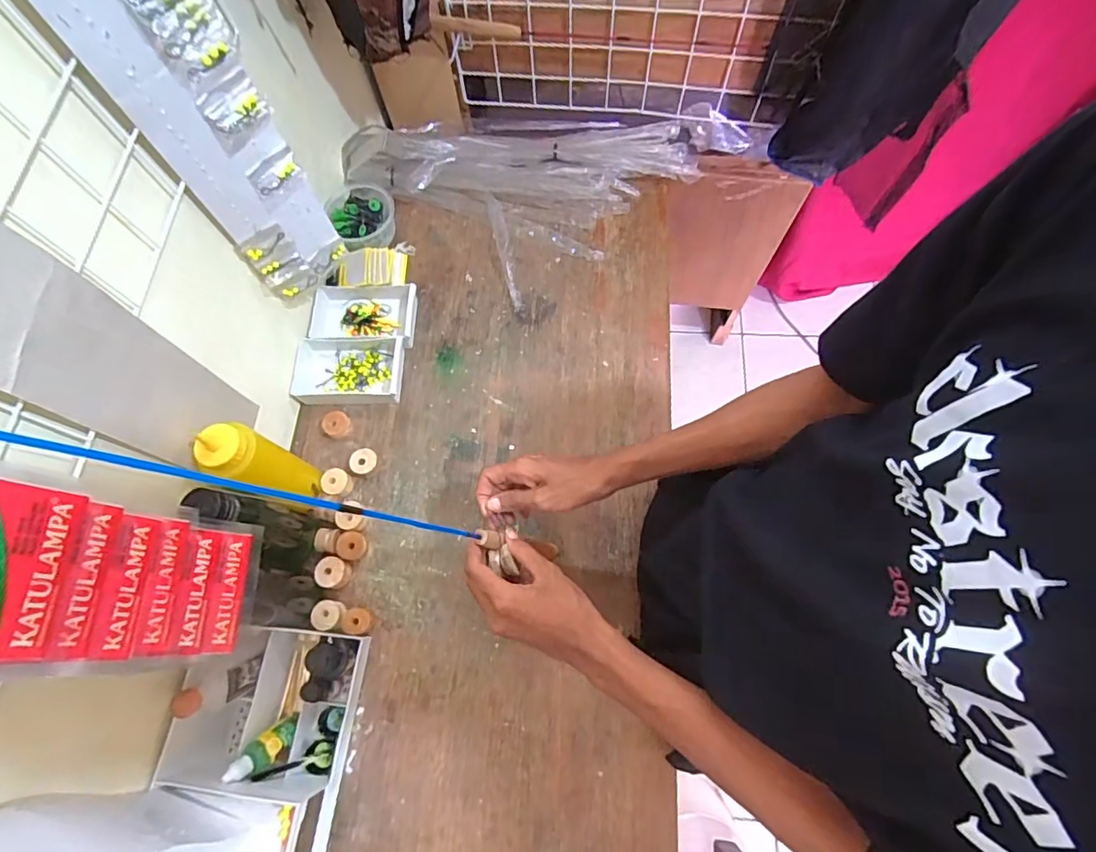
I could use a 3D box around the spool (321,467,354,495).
[{"bbox_3d":[-0.265,0.070,0.676,0.034,0.021,0.033,-1,70,2],"label":"spool"}]

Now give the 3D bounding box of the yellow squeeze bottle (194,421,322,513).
[{"bbox_3d":[-0.305,0.049,0.592,0.049,0.184,0.057,27,73,11],"label":"yellow squeeze bottle"}]

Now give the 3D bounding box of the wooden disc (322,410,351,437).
[{"bbox_3d":[-0.280,-0.004,0.710,0.034,0.016,0.034,-1,70,2],"label":"wooden disc"}]

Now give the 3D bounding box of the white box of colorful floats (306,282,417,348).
[{"bbox_3d":[-0.265,-0.155,0.760,0.157,0.035,0.087,1,70,3],"label":"white box of colorful floats"}]

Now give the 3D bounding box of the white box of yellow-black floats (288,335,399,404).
[{"bbox_3d":[-0.269,-0.076,0.722,0.148,0.025,0.092,-2,70,2],"label":"white box of yellow-black floats"}]

